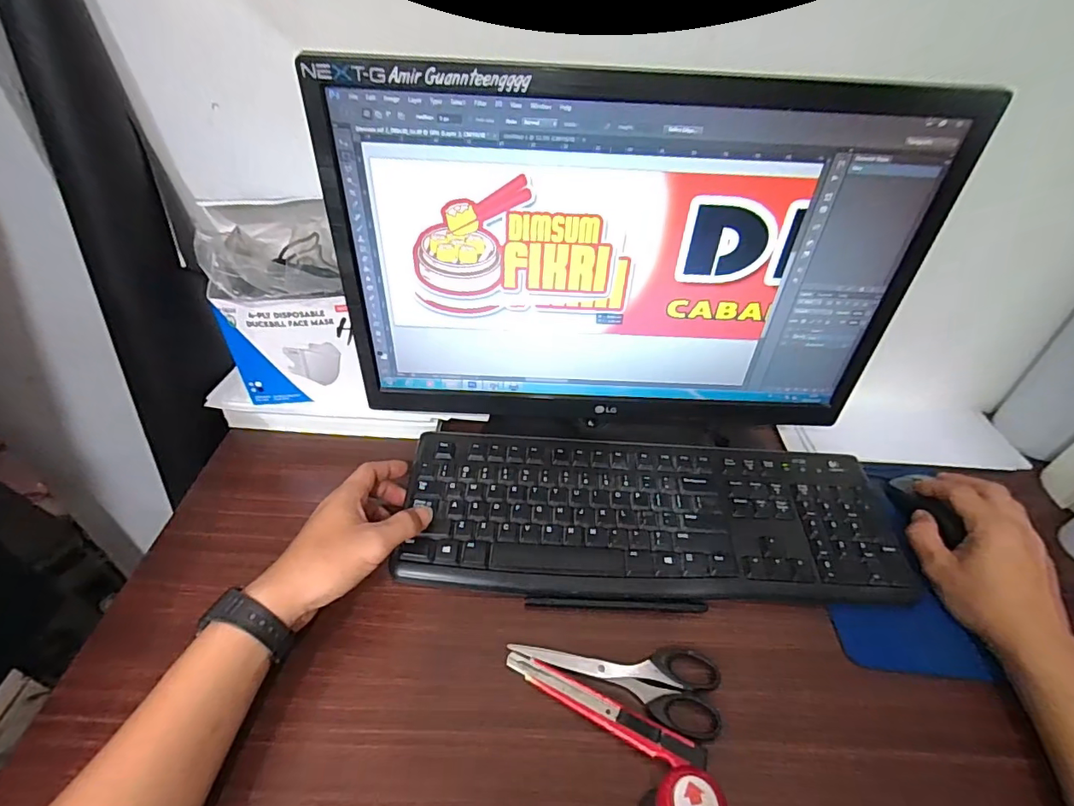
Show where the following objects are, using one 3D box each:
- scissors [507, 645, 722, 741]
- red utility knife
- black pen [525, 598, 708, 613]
[{"bbox_3d":[0.058,0.198,0.366,0.151,0.009,0.055,12,43,7],"label":"scissors"},{"bbox_3d":[0.044,0.212,0.344,0.143,0.014,0.019,21,45,16],"label":"red utility knife"},{"bbox_3d":[0.064,0.165,0.404,0.145,0.004,0.008,4,42,-1],"label":"black pen"}]

